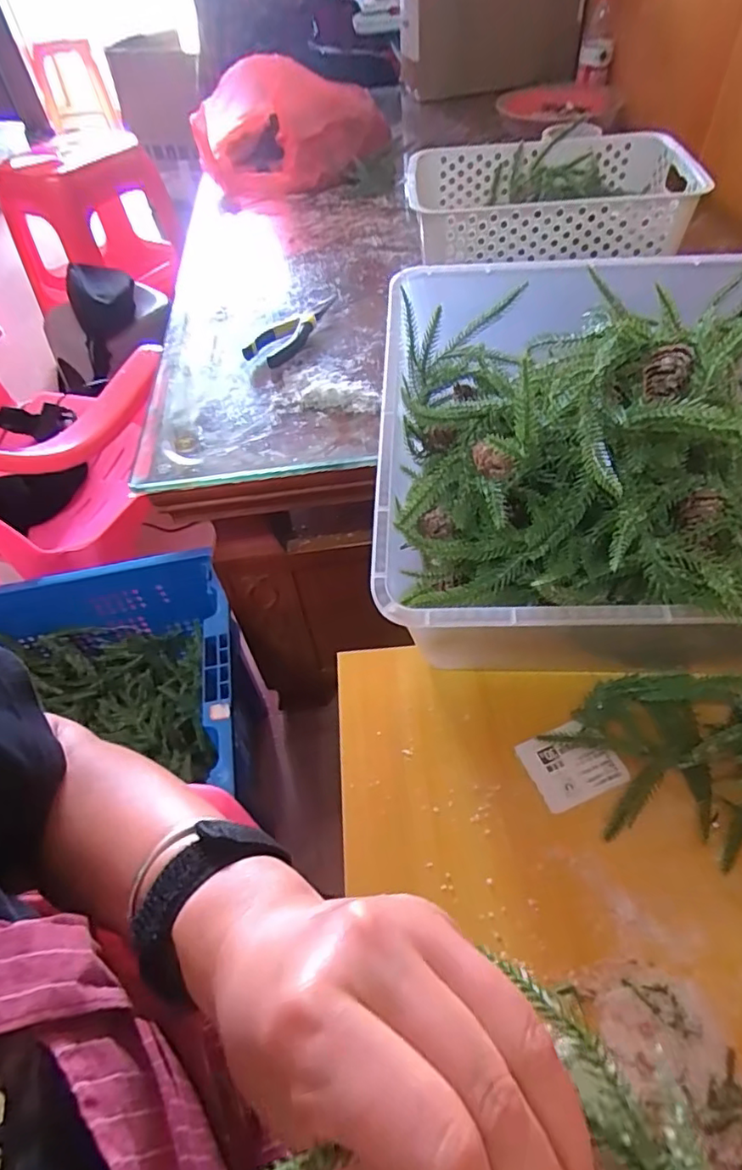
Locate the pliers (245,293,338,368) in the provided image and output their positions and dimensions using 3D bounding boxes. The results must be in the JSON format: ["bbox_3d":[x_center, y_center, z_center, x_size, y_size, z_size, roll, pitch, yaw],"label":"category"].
[{"bbox_3d":[-0.081,-0.306,0.678,0.047,0.019,0.169,23,57,22],"label":"pliers"}]

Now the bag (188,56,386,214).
[{"bbox_3d":[-0.143,-0.802,1.001,0.340,0.143,0.280,-9,51,-1],"label":"bag"}]

